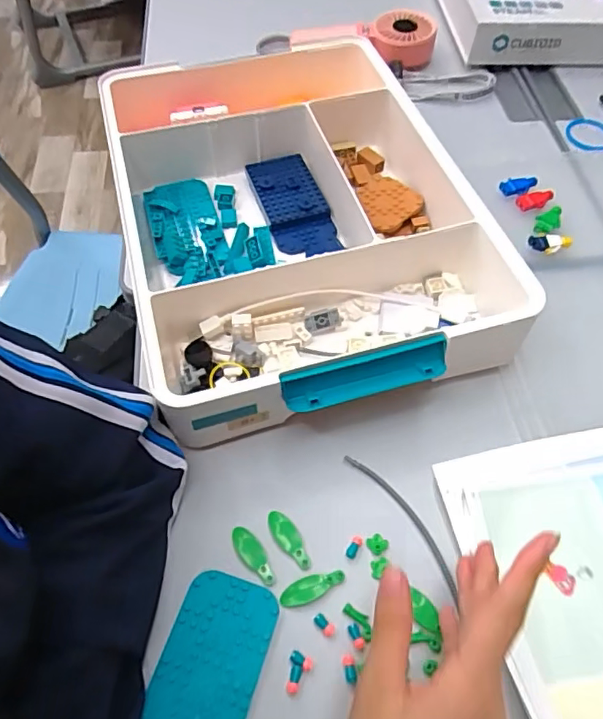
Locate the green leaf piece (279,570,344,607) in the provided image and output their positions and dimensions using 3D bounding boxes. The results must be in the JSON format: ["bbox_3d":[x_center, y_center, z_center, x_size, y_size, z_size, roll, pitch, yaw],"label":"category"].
[{"bbox_3d":[0.007,0.156,0.372,0.046,0.004,0.016,-20,60,-15],"label":"green leaf piece"}]

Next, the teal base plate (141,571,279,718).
[{"bbox_3d":[-0.061,0.201,0.339,0.062,0.004,0.125,16,58,8],"label":"teal base plate"}]

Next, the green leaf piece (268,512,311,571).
[{"bbox_3d":[-0.008,0.130,0.393,0.017,0.004,0.047,-35,65,-22],"label":"green leaf piece"}]

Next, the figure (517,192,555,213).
[{"bbox_3d":[0.243,-0.165,0.566,0.037,0.012,0.019,-14,59,-11],"label":"figure"}]

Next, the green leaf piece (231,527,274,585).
[{"bbox_3d":[-0.033,0.137,0.383,0.017,0.004,0.045,-32,64,-21],"label":"green leaf piece"}]

